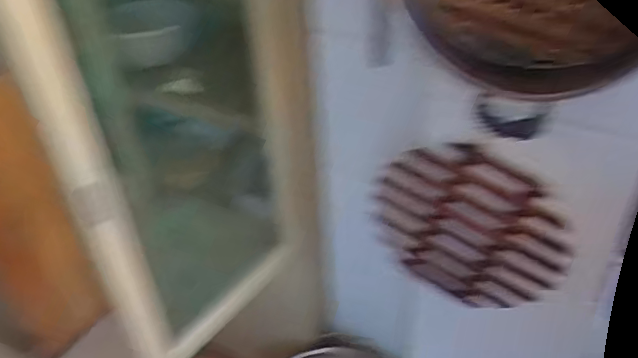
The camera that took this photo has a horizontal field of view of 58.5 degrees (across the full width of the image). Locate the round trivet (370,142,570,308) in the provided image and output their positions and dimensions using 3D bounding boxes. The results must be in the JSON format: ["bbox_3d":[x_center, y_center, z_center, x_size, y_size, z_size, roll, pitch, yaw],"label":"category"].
[{"bbox_3d":[0.237,0.083,0.915,0.299,0.285,0.027,13,40,20],"label":"round trivet"}]

